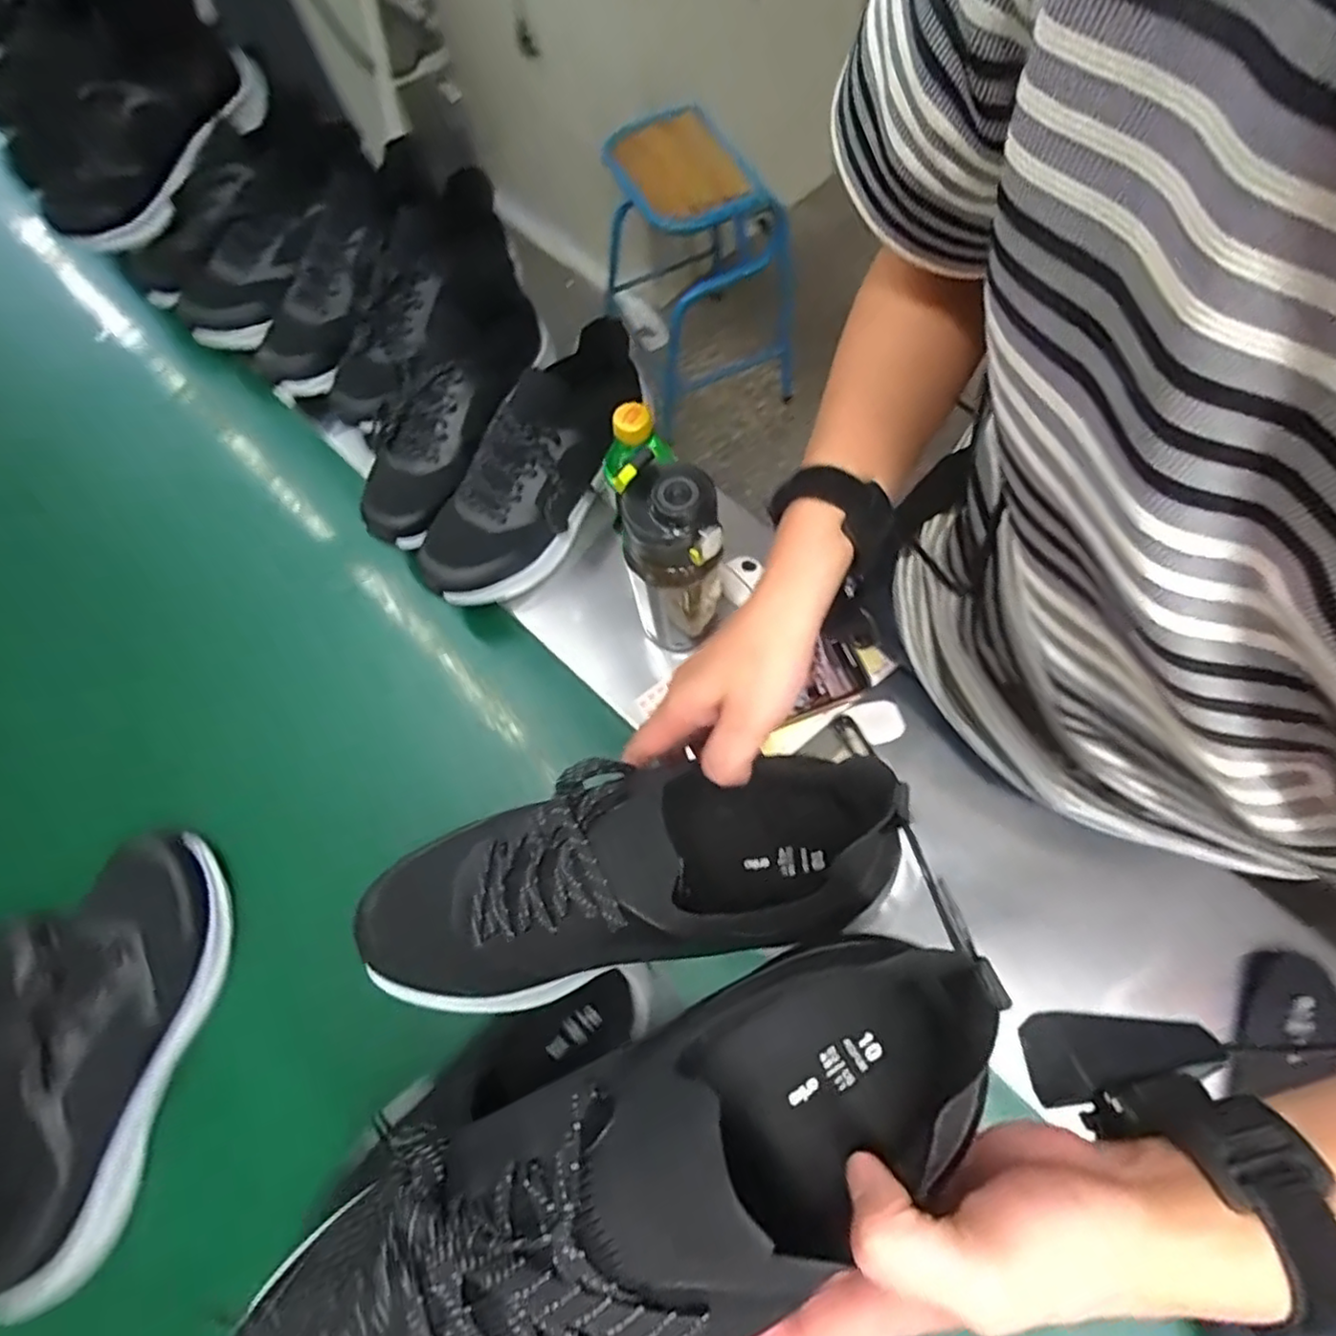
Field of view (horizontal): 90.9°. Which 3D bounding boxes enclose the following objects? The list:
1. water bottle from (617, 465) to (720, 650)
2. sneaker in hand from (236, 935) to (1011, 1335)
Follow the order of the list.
[{"bbox_3d":[0.007,-0.079,0.523,0.077,0.197,0.062,-2,69,1],"label":"water bottle"},{"bbox_3d":[-0.015,0.190,0.228,0.279,0.089,0.095,-24,70,-7],"label":"sneaker in hand"}]

